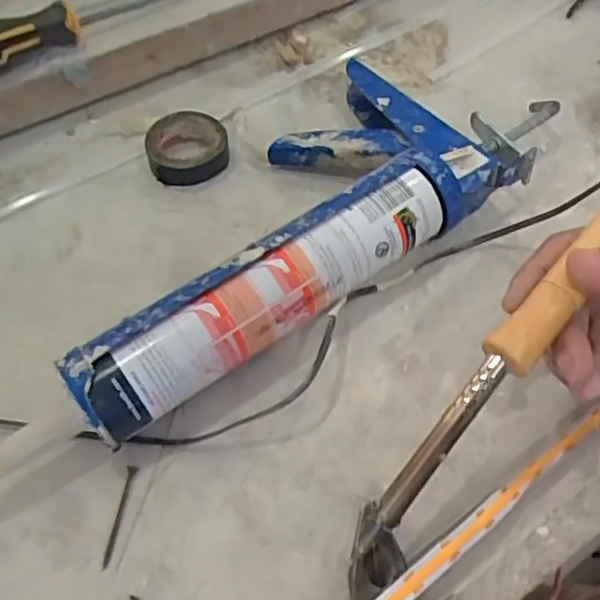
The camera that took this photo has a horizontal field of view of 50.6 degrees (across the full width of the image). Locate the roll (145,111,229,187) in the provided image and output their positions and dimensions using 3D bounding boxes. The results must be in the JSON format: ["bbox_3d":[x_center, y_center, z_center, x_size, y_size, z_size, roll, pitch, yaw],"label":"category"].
[{"bbox_3d":[-0.075,-0.102,0.425,0.053,0.021,0.049,0,60,0],"label":"roll"}]

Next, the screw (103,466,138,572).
[{"bbox_3d":[-0.088,0.105,0.309,0.004,0.004,0.048,7,60,4],"label":"screw"}]

